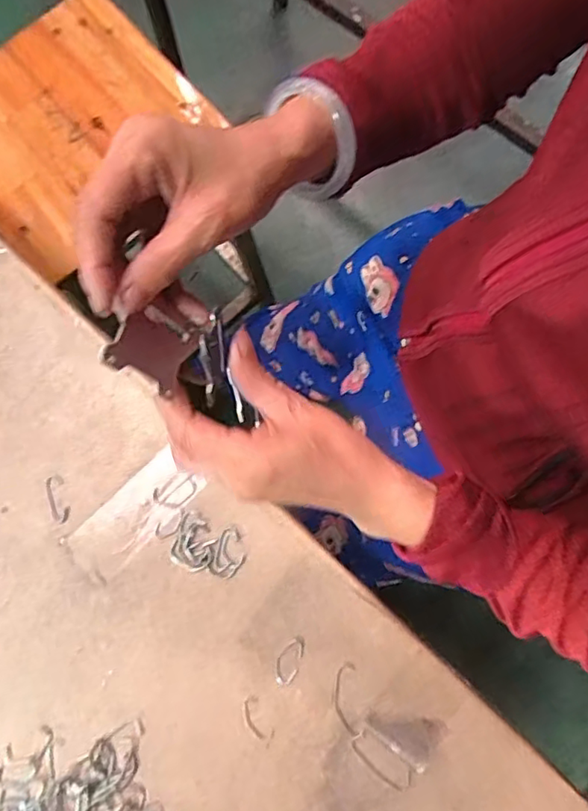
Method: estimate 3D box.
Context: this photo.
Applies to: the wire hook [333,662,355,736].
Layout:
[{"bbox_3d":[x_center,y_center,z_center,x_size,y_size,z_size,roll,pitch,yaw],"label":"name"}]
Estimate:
[{"bbox_3d":[0.037,0.214,0.420,0.015,0.004,0.048,2,79,1],"label":"wire hook"}]

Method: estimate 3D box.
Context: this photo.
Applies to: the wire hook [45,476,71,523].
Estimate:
[{"bbox_3d":[-0.185,0.073,0.450,0.014,0.004,0.037,-20,80,-3],"label":"wire hook"}]

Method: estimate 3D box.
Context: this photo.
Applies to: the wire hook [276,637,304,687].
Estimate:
[{"bbox_3d":[-0.004,0.188,0.422,0.016,0.004,0.035,17,80,3],"label":"wire hook"}]

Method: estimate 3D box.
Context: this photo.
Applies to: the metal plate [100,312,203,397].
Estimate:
[{"bbox_3d":[-0.069,-0.028,0.284,0.004,0.052,0.037,9,76,36],"label":"metal plate"}]

